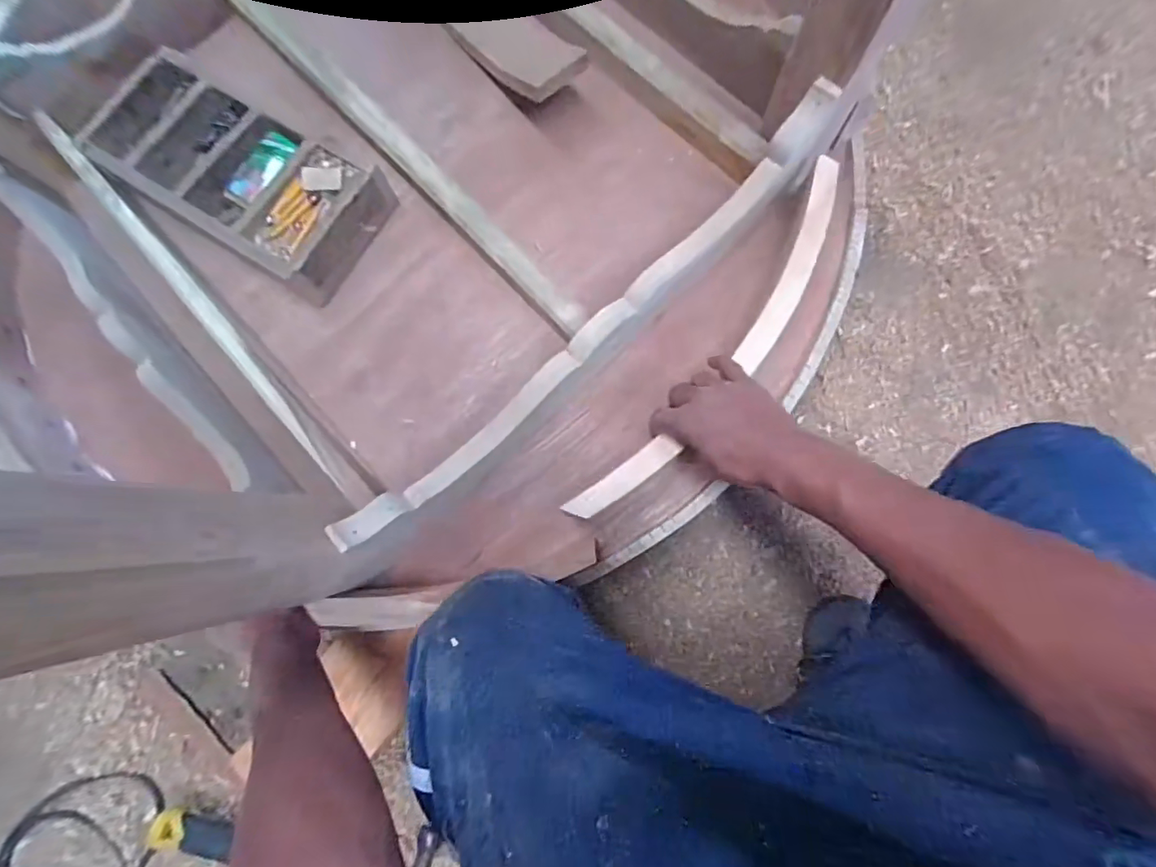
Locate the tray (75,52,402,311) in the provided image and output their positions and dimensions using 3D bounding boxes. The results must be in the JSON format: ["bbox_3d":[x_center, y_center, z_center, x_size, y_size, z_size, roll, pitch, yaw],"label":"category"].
[{"bbox_3d":[-0.446,-0.339,0.653,0.376,0.080,0.182,32,81,8],"label":"tray"}]

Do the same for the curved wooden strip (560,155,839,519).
[{"bbox_3d":[0.158,-0.098,0.526,0.083,0.026,0.480,39,80,8],"label":"curved wooden strip"}]

